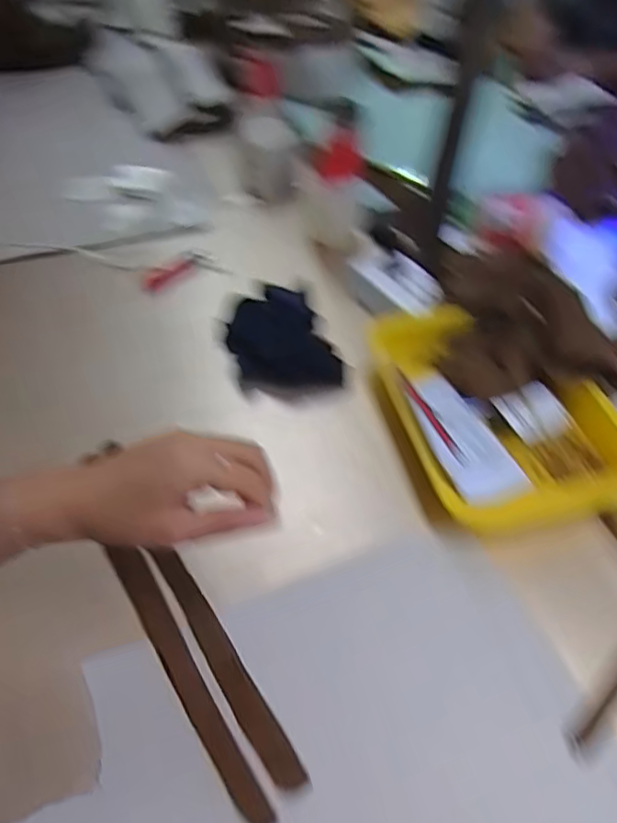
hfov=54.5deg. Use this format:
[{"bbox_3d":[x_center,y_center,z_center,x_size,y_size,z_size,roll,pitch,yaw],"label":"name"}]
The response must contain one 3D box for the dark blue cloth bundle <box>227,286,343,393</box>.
[{"bbox_3d":[-0.033,-0.079,0.645,0.095,0.033,0.153,-15,51,-14],"label":"dark blue cloth bundle"}]

